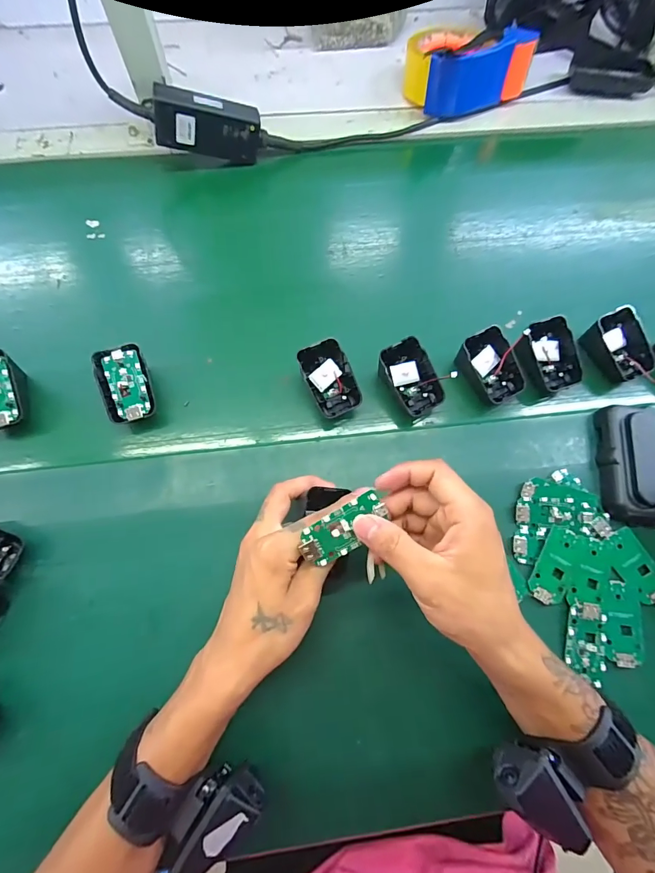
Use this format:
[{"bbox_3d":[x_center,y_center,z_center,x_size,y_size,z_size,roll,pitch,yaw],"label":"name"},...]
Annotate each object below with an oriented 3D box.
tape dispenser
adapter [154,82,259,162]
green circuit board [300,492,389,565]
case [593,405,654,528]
[{"bbox_3d":[0.179,-0.470,0.507,0.148,0.087,0.059,-9,72,-5],"label":"tape dispenser"},{"bbox_3d":[-0.137,-0.357,0.458,0.114,0.049,0.028,-2,69,-21],"label":"adapter"},{"bbox_3d":[0.012,0.064,0.272,0.061,0.005,0.031,-33,97,-6],"label":"green circuit board"},{"bbox_3d":[0.275,0.023,0.357,0.050,0.028,0.103,8,71,1],"label":"case"}]

